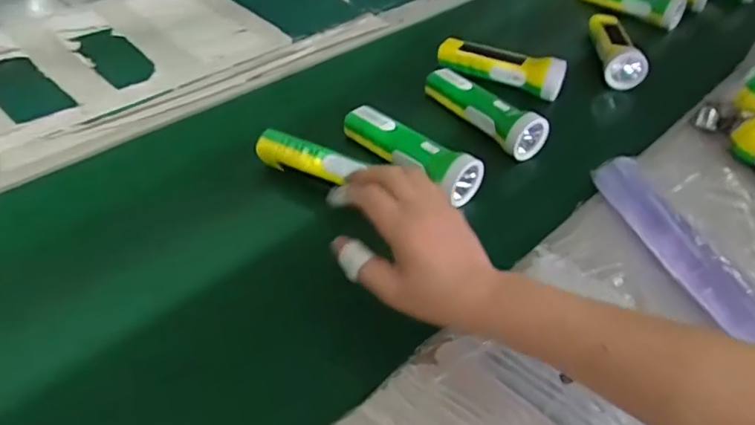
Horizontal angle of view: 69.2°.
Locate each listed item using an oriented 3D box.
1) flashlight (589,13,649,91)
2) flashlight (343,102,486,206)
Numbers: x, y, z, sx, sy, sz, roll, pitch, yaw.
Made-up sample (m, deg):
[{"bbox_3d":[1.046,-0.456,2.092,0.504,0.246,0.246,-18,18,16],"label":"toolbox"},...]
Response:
[{"bbox_3d":[0.337,-0.235,0.780,0.043,0.050,0.181,6,45,1],"label":"flashlight"},{"bbox_3d":[0.033,-0.069,0.589,0.168,0.039,0.043,36,52,27],"label":"flashlight"}]

